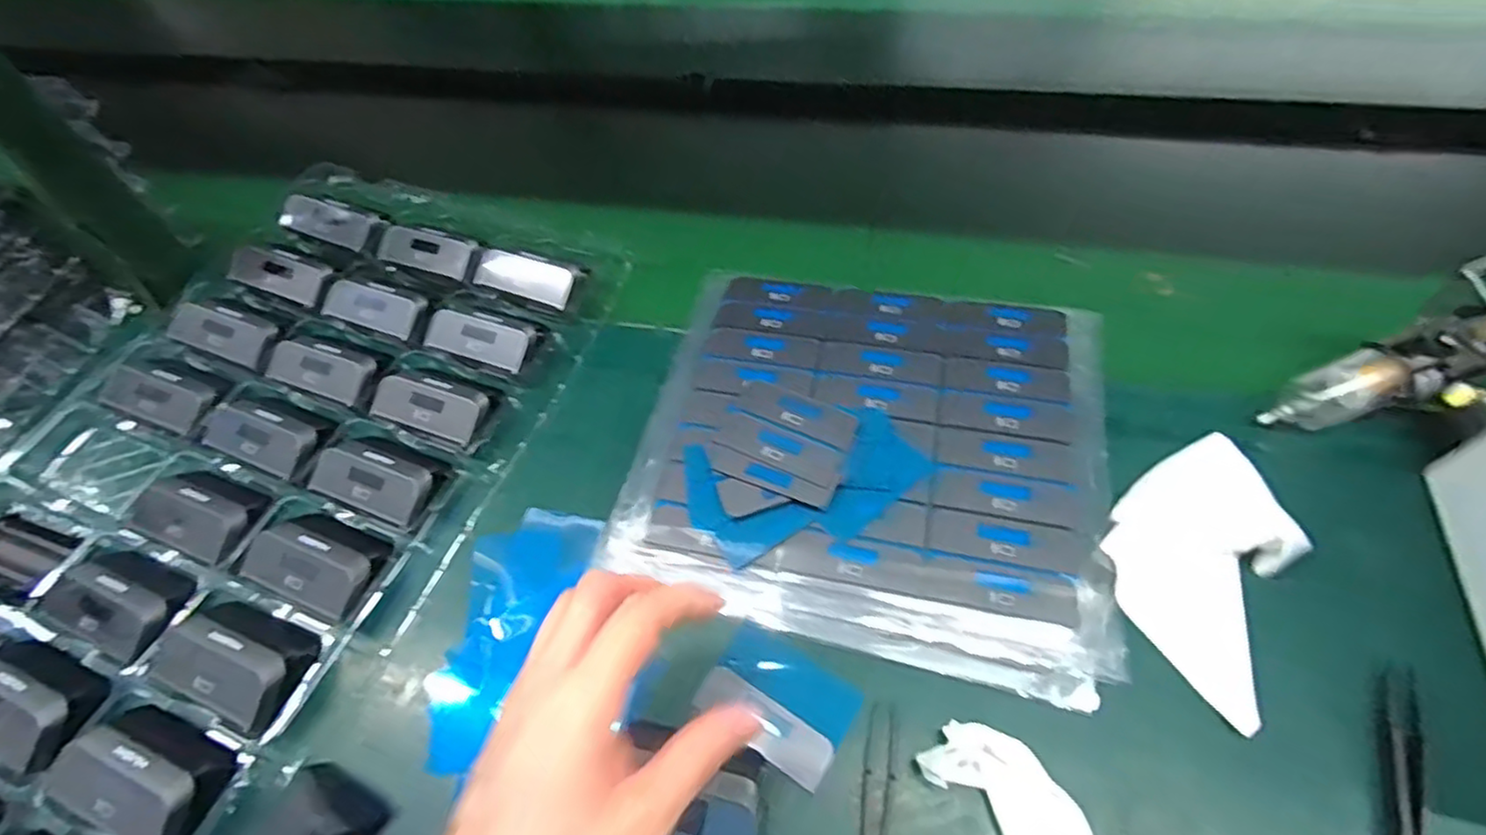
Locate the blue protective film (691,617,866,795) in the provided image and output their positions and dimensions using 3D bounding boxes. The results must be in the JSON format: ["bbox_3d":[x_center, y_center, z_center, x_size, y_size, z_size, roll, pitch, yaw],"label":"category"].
[{"bbox_3d":[0.017,0.141,0.327,0.070,0.006,0.049,29,68,17],"label":"blue protective film"}]

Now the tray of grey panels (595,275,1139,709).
[{"bbox_3d":[0.074,0.012,0.386,0.260,0.024,0.232,12,58,11],"label":"tray of grey panels"}]

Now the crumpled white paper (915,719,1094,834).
[{"bbox_3d":[0.121,0.173,0.286,0.045,0.010,0.084,-31,58,-16],"label":"crumpled white paper"}]

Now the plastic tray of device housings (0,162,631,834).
[{"bbox_3d":[-0.317,0.031,0.408,0.307,0.034,0.481,16,58,16],"label":"plastic tray of device housings"}]

